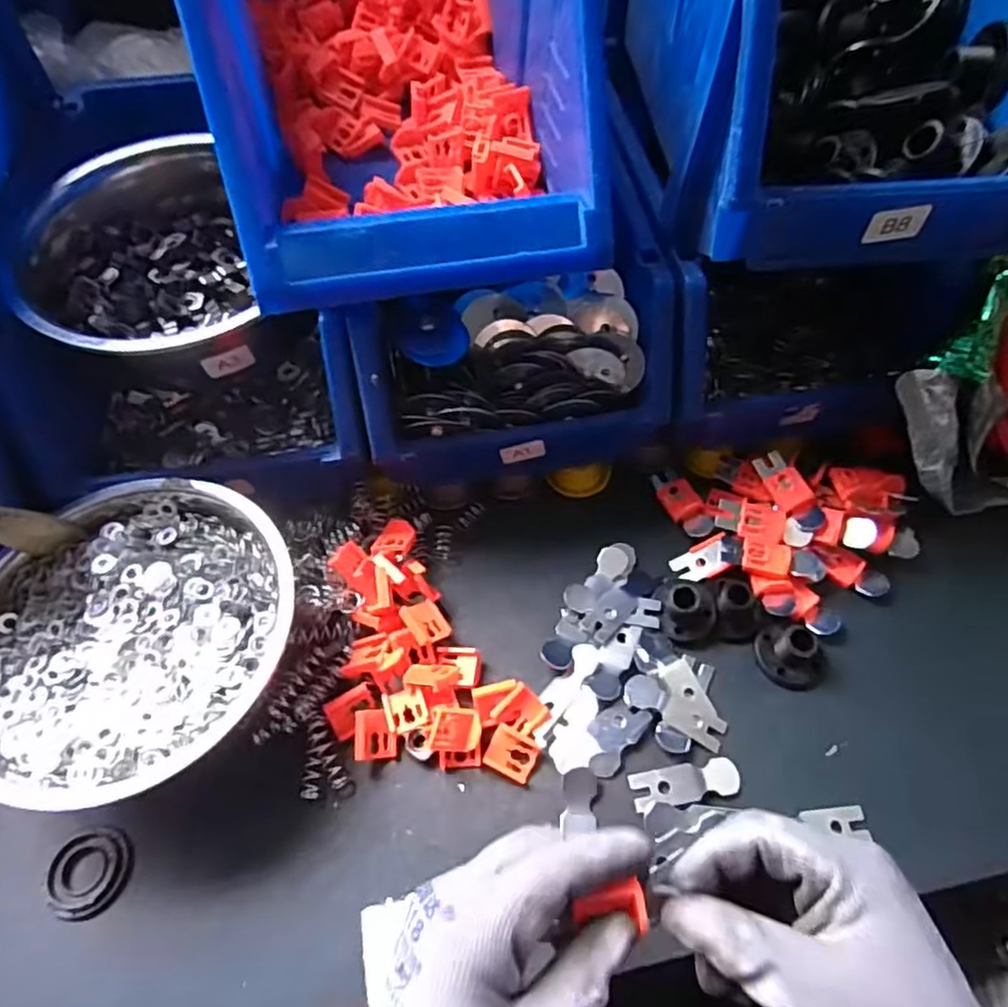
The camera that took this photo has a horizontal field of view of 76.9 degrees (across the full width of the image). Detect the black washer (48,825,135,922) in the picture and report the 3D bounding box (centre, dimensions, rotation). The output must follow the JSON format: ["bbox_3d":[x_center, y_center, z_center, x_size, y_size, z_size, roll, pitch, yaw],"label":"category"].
[{"bbox_3d":[-0.229,0.203,0.351,0.041,0.005,0.043,0,59,0],"label":"black washer"}]

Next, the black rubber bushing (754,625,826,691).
[{"bbox_3d":[0.184,0.094,0.401,0.038,0.026,0.043,-31,64,-17],"label":"black rubber bushing"}]

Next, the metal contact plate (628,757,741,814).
[{"bbox_3d":[0.106,0.163,0.370,0.063,0.004,0.020,-9,59,-5],"label":"metal contact plate"}]

